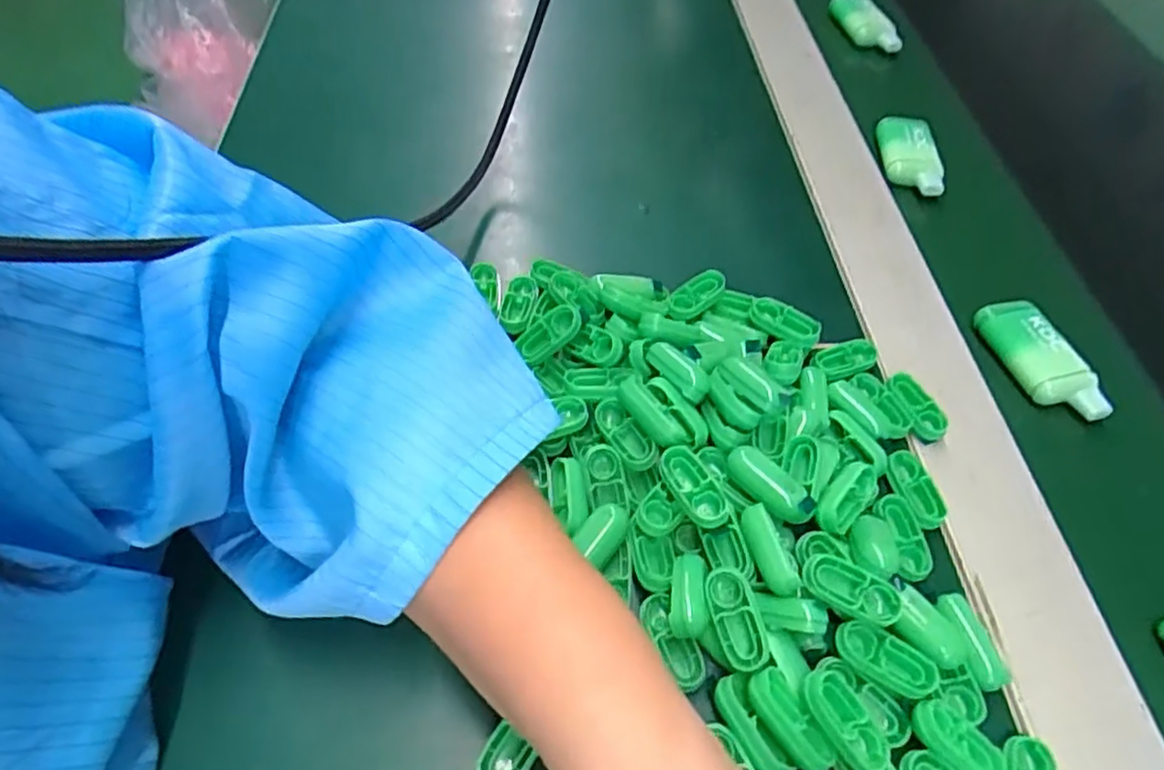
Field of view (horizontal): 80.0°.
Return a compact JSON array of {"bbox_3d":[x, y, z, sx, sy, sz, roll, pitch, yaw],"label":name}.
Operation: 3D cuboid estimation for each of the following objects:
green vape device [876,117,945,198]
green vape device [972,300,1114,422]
[{"bbox_3d":[0.210,-0.149,0.447,0.040,0.014,0.066,8,55,0],"label":"green vape device"},{"bbox_3d":[0.232,-0.013,0.346,0.036,0.013,0.071,-16,58,-16],"label":"green vape device"}]

